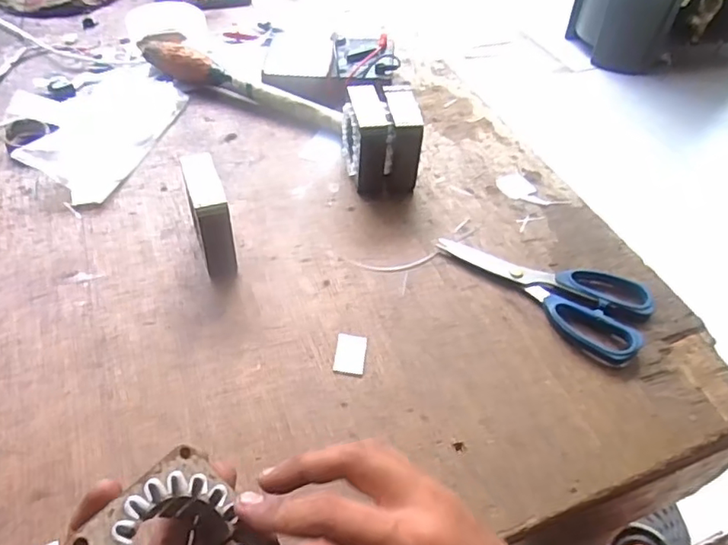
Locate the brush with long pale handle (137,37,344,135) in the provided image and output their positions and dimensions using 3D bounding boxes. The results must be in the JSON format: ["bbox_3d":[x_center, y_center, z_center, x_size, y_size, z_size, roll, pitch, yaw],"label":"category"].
[{"bbox_3d":[-0.144,-0.214,0.652,0.284,0.036,0.051,26,51,19],"label":"brush with long pale handle"}]

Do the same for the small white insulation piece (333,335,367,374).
[{"bbox_3d":[-0.010,0.060,0.432,0.022,0.004,0.033,6,47,2],"label":"small white insulation piece"}]

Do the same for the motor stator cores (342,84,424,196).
[{"bbox_3d":[0.016,-0.125,0.557,0.069,0.077,0.074,-1,47,-5],"label":"motor stator cores"}]

